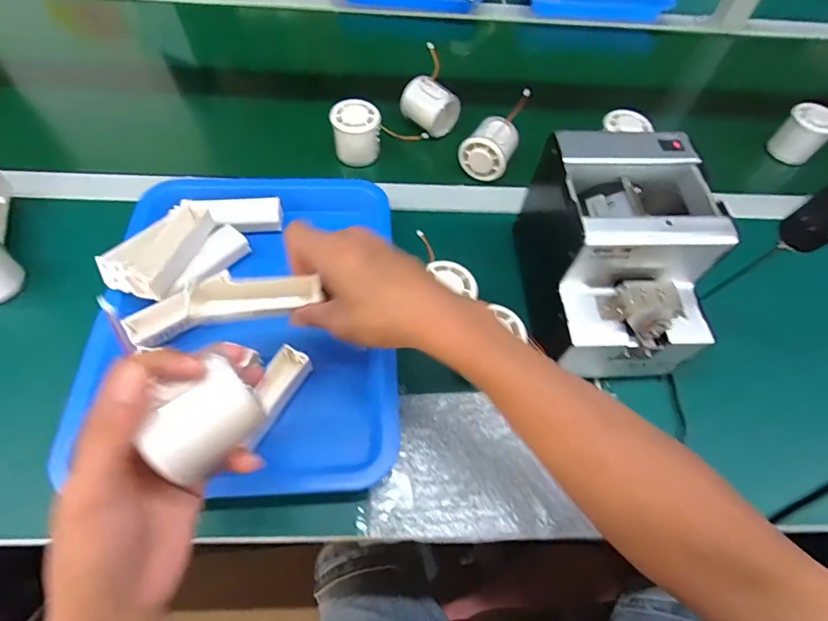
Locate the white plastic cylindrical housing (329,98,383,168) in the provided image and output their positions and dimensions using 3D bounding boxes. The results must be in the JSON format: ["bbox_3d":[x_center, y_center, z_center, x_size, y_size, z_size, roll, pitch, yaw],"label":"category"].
[{"bbox_3d":[-0.071,-0.219,0.573,0.057,0.057,0.047,-3,60,-6],"label":"white plastic cylindrical housing"}]

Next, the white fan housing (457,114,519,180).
[{"bbox_3d":[0.096,-0.198,0.563,0.069,0.056,0.055,32,63,15],"label":"white fan housing"}]

